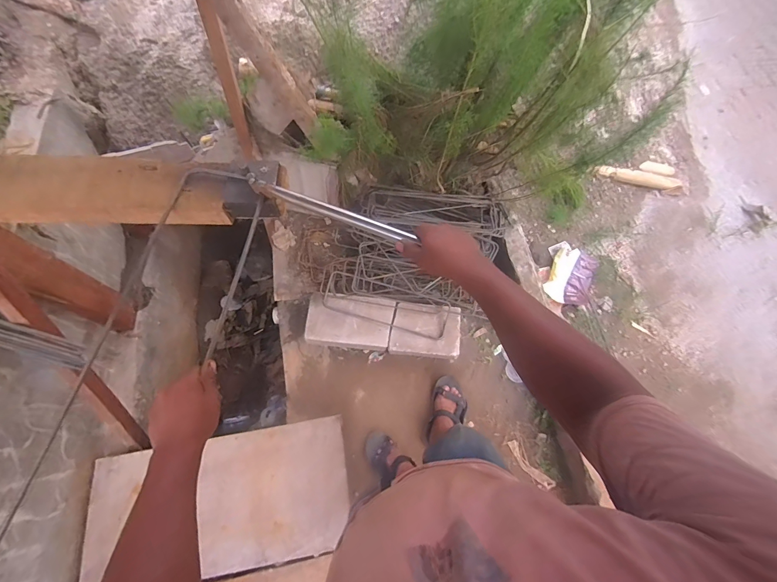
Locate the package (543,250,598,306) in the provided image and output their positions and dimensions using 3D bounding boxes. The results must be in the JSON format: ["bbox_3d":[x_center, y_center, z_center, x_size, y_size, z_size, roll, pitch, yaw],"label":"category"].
[{"bbox_3d":[0.800,-0.061,1.556,0.194,0.053,0.270,22,69,7],"label":"package"}]

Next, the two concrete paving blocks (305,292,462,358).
[{"bbox_3d":[-0.021,0.135,1.443,0.617,0.087,0.213,6,68,1],"label":"two concrete paving blocks"}]

